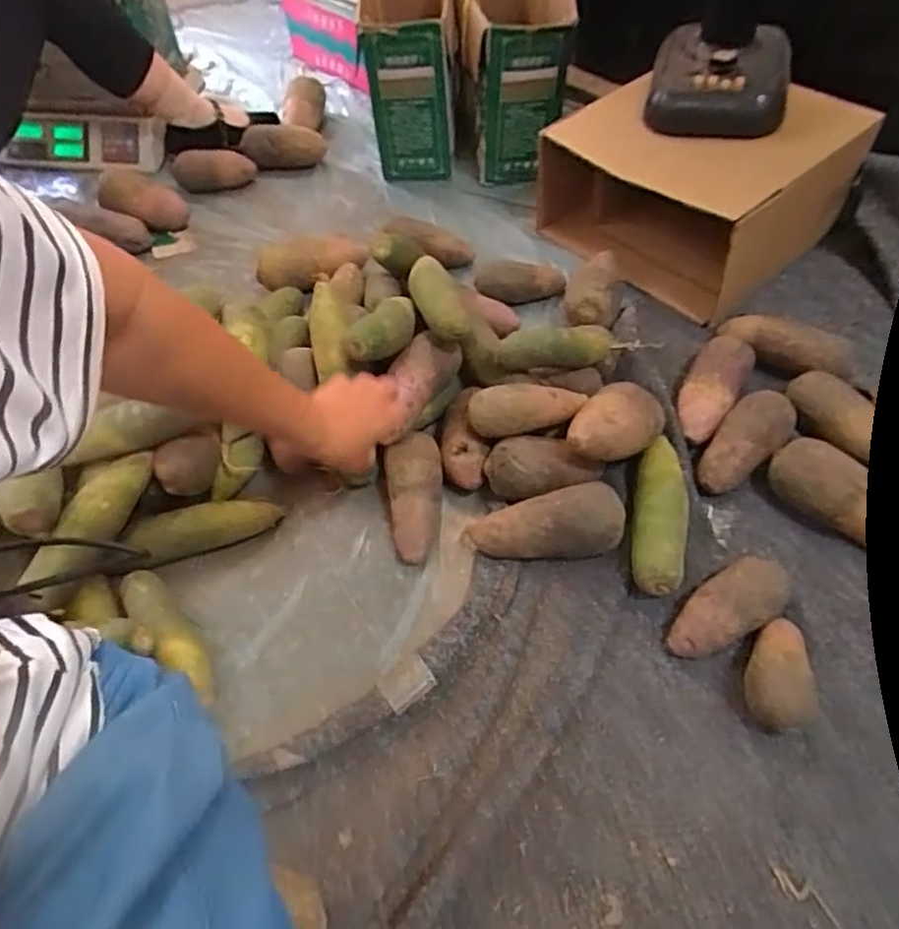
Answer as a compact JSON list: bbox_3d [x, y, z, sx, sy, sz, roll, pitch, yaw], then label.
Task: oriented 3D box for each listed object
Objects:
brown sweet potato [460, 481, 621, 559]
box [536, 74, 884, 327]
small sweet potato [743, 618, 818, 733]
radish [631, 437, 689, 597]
[{"bbox_3d":[0.101,0.069,0.706,0.177,0.056,0.064,-11,52,10],"label":"brown sweet potato"},{"bbox_3d":[0.361,-0.435,1.005,0.304,0.196,0.379,-35,59,-20],"label":"box"},{"bbox_3d":[0.310,0.200,0.614,0.056,0.056,0.107,9,53,10],"label":"small sweet potato"},{"bbox_3d":[0.230,0.050,0.703,0.053,0.052,0.196,9,55,11],"label":"radish"}]

